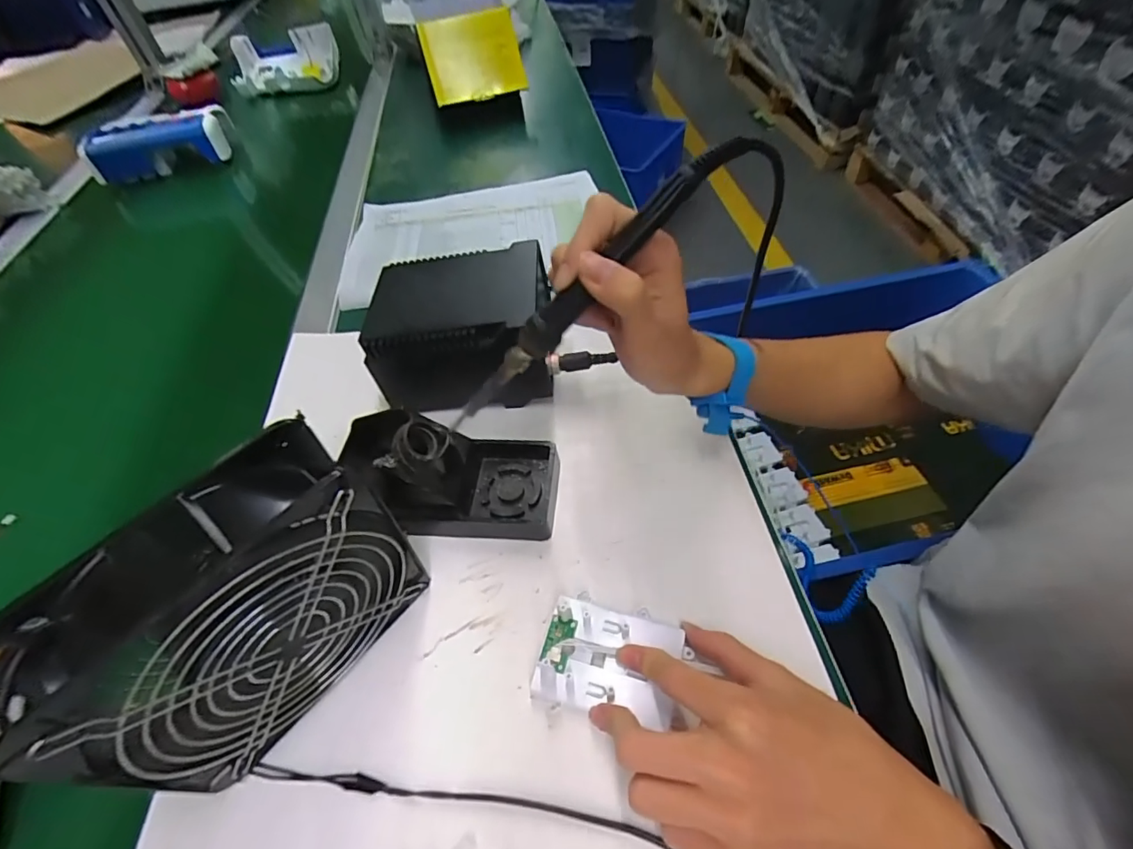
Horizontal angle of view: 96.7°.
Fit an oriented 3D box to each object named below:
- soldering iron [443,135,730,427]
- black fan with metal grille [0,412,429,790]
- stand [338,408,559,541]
[{"bbox_3d":[0.002,-0.065,0.268,0.198,0.017,0.014,-43,51,21],"label":"soldering iron"},{"bbox_3d":[-0.157,0.097,0.258,0.062,0.153,0.145,29,59,24],"label":"black fan with metal grille"},{"bbox_3d":[-0.072,0.031,0.355,0.127,0.074,0.074,1,51,5],"label":"stand"}]

